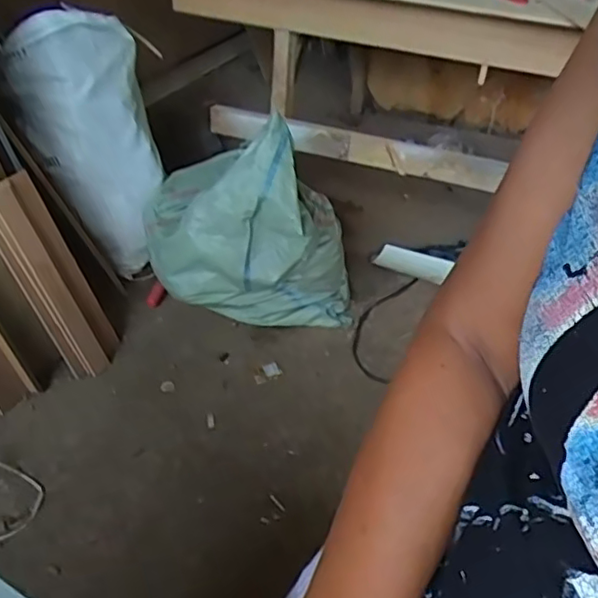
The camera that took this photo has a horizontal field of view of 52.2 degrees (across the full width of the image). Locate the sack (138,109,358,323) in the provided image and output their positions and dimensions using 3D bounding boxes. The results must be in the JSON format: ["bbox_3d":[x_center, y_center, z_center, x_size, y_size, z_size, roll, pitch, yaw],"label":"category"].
[{"bbox_3d":[-0.140,-0.228,1.786,0.571,0.554,0.442,-3,39,-7],"label":"sack"}]

